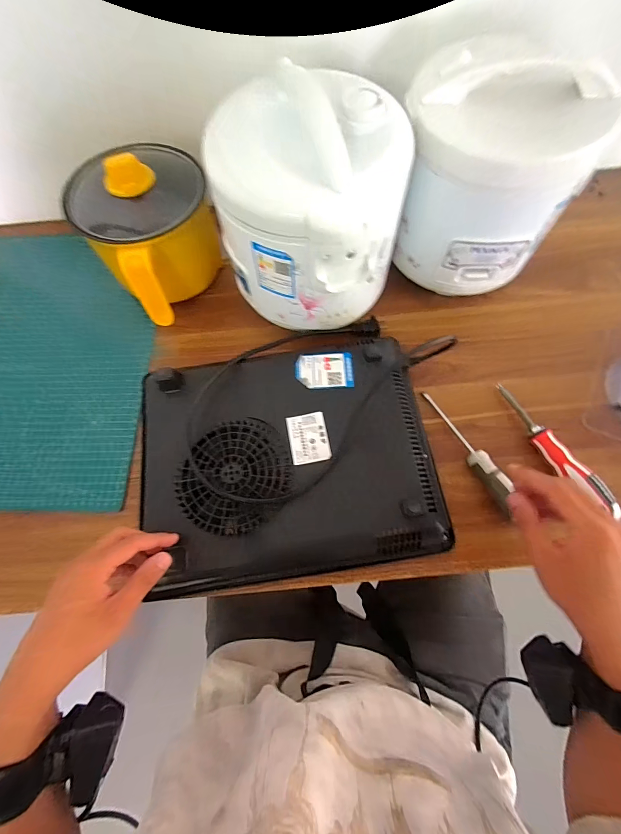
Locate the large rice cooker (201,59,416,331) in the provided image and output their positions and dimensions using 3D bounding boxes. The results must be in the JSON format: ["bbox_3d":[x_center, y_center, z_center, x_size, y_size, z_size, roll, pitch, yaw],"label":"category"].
[{"bbox_3d":[0.005,-0.227,0.386,0.181,0.193,0.177,20,73,13],"label":"large rice cooker"}]

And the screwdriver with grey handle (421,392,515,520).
[{"bbox_3d":[0.190,0.035,0.407,0.020,0.030,0.167,-22,62,-7],"label":"screwdriver with grey handle"}]

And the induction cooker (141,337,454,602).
[{"bbox_3d":[-0.027,0.037,0.389,0.330,0.043,0.264,-8,68,-2],"label":"induction cooker"}]

